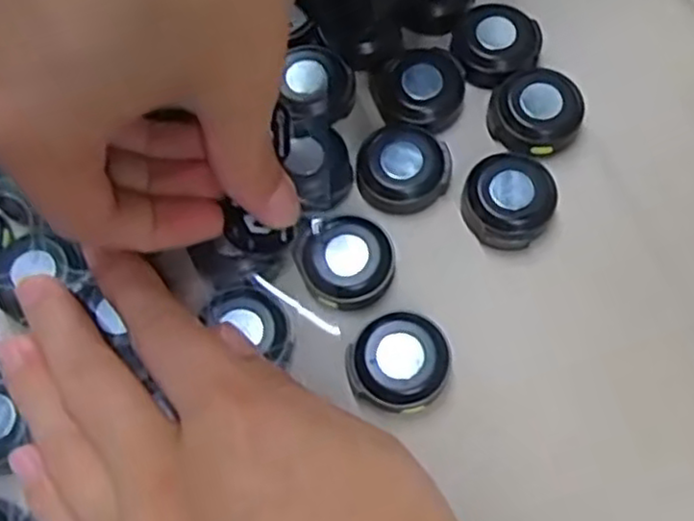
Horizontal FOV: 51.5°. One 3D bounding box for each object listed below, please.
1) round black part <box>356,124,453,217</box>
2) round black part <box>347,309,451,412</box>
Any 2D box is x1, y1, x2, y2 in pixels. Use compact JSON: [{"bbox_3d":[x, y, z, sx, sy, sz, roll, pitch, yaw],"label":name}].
[{"bbox_3d":[0.019,-0.030,0.238,0.030,0.010,0.028,-1,71,3],"label":"round black part"},{"bbox_3d":[0.015,0.031,0.216,0.029,0.013,0.029,-1,71,3],"label":"round black part"}]

